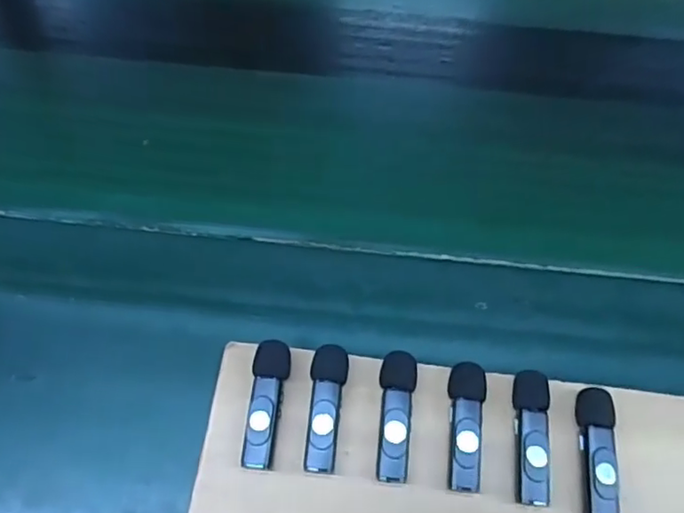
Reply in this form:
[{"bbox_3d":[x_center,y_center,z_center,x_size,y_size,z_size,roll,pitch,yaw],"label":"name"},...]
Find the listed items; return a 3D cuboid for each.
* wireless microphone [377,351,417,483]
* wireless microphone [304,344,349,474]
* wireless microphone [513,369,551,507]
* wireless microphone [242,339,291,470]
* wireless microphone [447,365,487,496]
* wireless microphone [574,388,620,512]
[{"bbox_3d":[0.028,0.083,0.308,0.018,0.017,0.065,6,58,1],"label":"wireless microphone"},{"bbox_3d":[-0.008,0.079,0.309,0.019,0.017,0.064,4,58,0],"label":"wireless microphone"},{"bbox_3d":[0.097,0.091,0.302,0.017,0.012,0.066,6,58,2],"label":"wireless microphone"},{"bbox_3d":[-0.039,0.076,0.307,0.018,0.016,0.064,5,58,1],"label":"wireless microphone"},{"bbox_3d":[0.065,0.088,0.306,0.019,0.017,0.063,4,58,0],"label":"wireless microphone"},{"bbox_3d":[0.130,0.099,0.299,0.017,0.014,0.064,6,58,2],"label":"wireless microphone"}]

